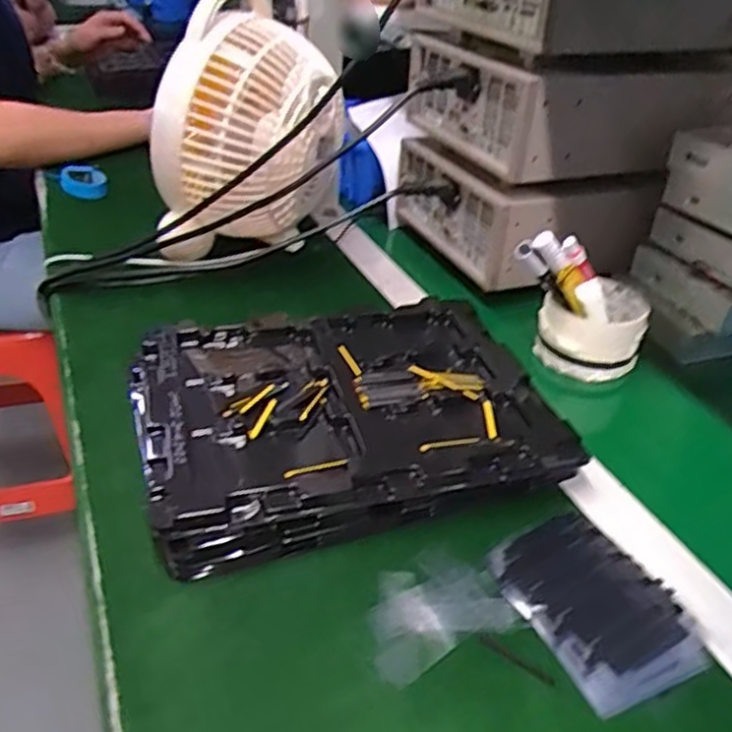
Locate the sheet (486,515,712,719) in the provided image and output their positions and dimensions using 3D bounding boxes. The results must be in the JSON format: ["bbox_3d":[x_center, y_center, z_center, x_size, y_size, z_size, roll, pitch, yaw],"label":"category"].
[{"bbox_3d":[0.127,0.130,0.389,0.081,0.007,0.109,-18,41,-23],"label":"sheet"}]

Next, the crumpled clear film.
[{"bbox_3d":[0.034,0.132,0.380,0.083,0.004,0.060,-16,40,-26],"label":"crumpled clear film"}]

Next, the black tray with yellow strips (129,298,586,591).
[{"bbox_3d":[-0.015,0.027,0.495,0.278,0.030,0.206,-9,37,-18],"label":"black tray with yellow strips"}]

